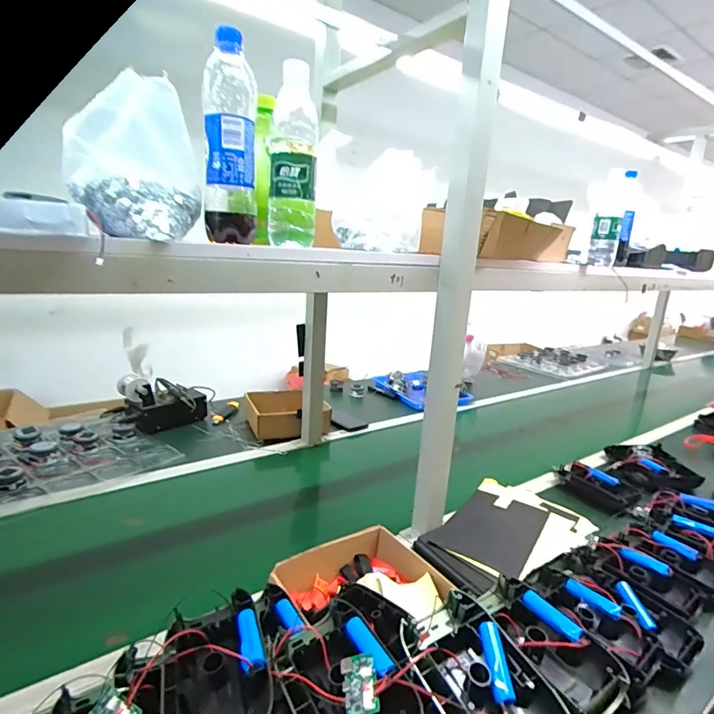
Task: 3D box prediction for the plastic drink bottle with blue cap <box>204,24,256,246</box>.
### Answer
[{"bbox_3d":[-0.155,-0.257,0.543,0.057,0.225,0.066,-2,15,-23],"label":"plastic drink bottle with blue cap"}]

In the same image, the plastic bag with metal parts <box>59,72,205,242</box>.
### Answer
[{"bbox_3d":[-0.249,-0.219,0.505,0.138,0.157,0.119,-5,17,-33],"label":"plastic bag with metal parts"}]

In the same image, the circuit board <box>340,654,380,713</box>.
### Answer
[{"bbox_3d":[0.002,0.294,0.398,0.030,0.007,0.053,-14,16,-3],"label":"circuit board"}]

